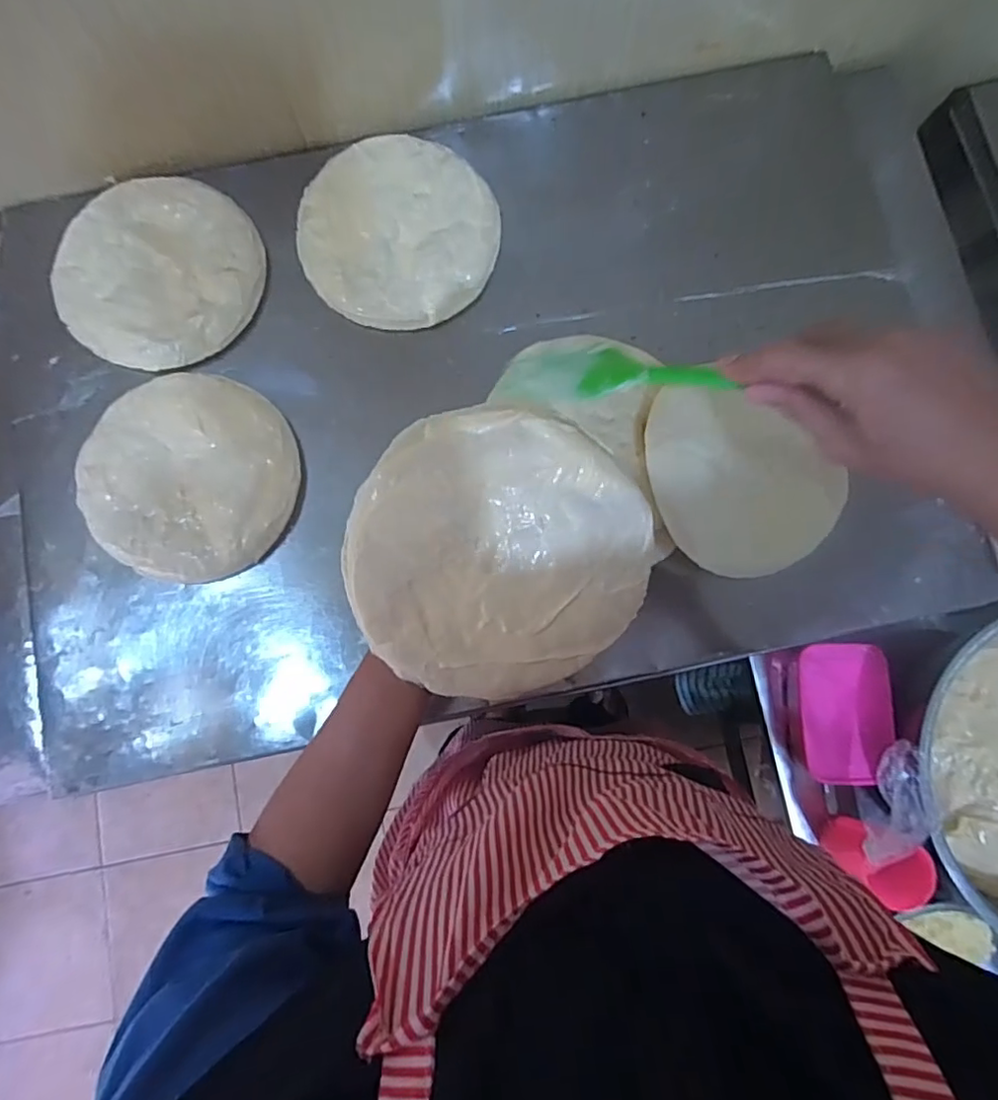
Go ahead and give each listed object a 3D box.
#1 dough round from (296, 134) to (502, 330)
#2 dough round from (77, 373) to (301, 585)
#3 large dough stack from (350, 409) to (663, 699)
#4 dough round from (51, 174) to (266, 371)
[{"bbox_3d":[-0.104,-0.326,0.604,0.192,0.026,0.203,0,82,0],"label":"dough round"},{"bbox_3d":[-0.293,-0.070,0.566,0.193,0.021,0.192,0,82,0],"label":"dough round"},{"bbox_3d":[0.005,0.008,0.390,0.194,0.017,0.191,-12,109,-11],"label":"large dough stack"},{"bbox_3d":[-0.341,-0.280,0.596,0.195,0.021,0.195,0,82,0],"label":"dough round"}]

